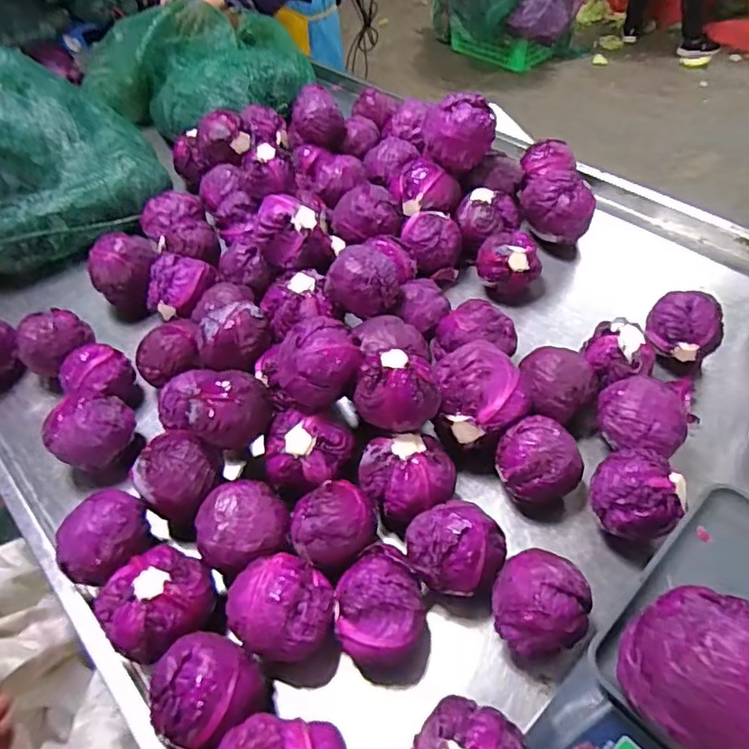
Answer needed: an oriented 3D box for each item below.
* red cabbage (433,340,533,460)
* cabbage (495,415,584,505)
[{"bbox_3d":[0.133,0.030,0.715,0.122,0.108,0.117,7,52,11],"label":"red cabbage"},{"bbox_3d":[0.198,0.107,0.684,0.101,0.089,0.091,15,55,17],"label":"cabbage"}]

